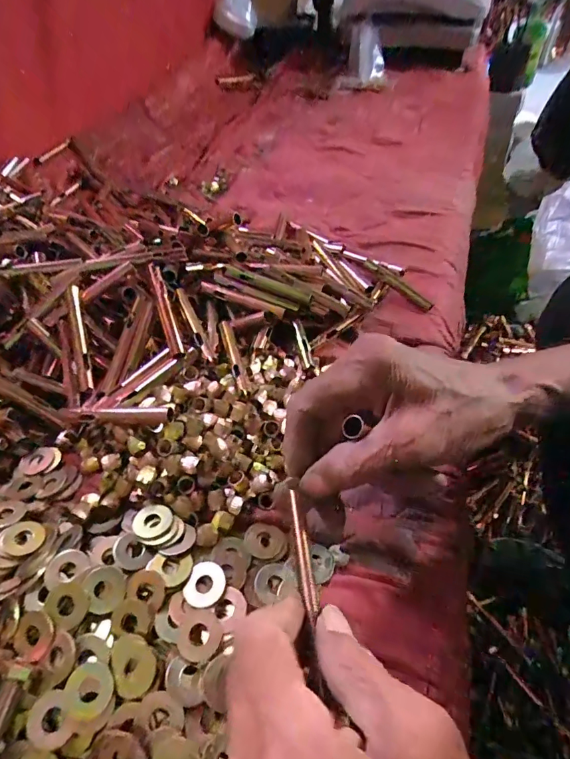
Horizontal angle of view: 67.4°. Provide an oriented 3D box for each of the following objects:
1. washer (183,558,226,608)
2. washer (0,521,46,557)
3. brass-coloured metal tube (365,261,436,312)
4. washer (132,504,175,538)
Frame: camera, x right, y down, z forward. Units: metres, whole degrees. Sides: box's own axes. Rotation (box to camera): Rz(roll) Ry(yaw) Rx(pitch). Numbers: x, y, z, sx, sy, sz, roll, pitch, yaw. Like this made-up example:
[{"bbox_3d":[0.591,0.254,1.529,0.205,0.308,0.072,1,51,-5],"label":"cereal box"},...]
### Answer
[{"bbox_3d":[-0.047,0.120,0.250,0.022,0.004,0.025,12,51,14],"label":"washer"},{"bbox_3d":[-0.171,0.103,0.277,0.027,0.004,0.024,8,37,-8],"label":"washer"},{"bbox_3d":[0.116,-0.098,0.442,0.084,0.006,0.011,42,62,17],"label":"brass-coloured metal tube"},{"bbox_3d":[-0.085,0.090,0.273,0.022,0.004,0.023,18,53,19],"label":"washer"}]

